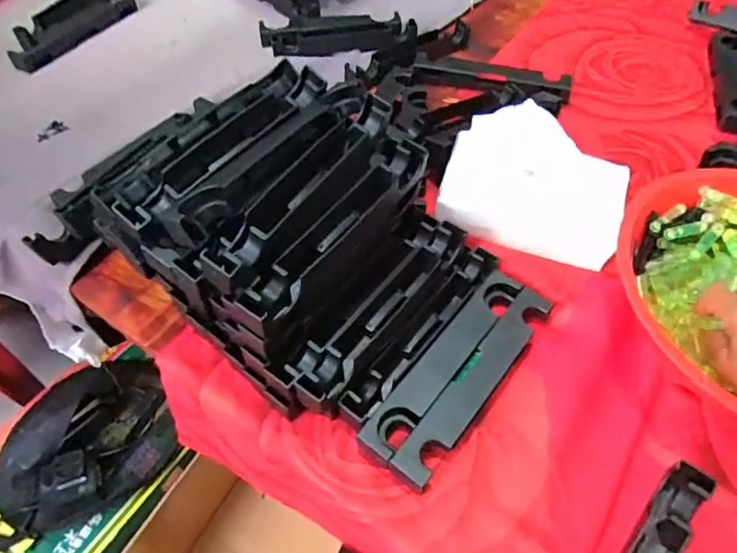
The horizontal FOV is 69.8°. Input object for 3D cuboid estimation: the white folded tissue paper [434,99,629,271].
[{"bbox_3d":[0.152,-0.090,0.480,0.163,0.112,0.092,11,53,8],"label":"white folded tissue paper"}]

